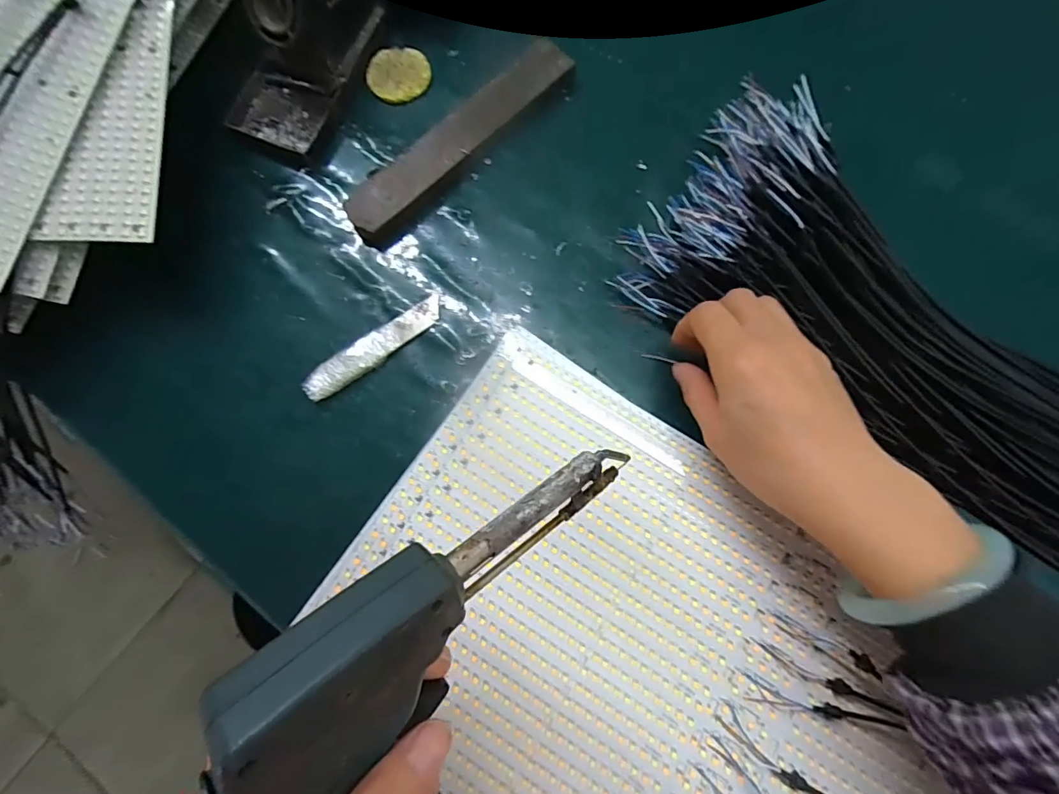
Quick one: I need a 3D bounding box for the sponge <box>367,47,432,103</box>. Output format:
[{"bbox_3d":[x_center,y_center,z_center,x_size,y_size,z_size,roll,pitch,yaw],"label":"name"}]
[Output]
[{"bbox_3d":[-0.099,-0.247,0.373,0.046,0.006,0.043,0,79,1],"label":"sponge"}]

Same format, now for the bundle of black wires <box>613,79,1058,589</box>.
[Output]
[{"bbox_3d":[0.281,-0.007,0.284,0.465,0.060,0.151,32,81,6],"label":"bundle of black wires"}]

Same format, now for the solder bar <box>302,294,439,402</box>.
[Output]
[{"bbox_3d":[-0.104,-0.034,0.331,0.104,0.009,0.022,-35,81,-5],"label":"solder bar"}]

